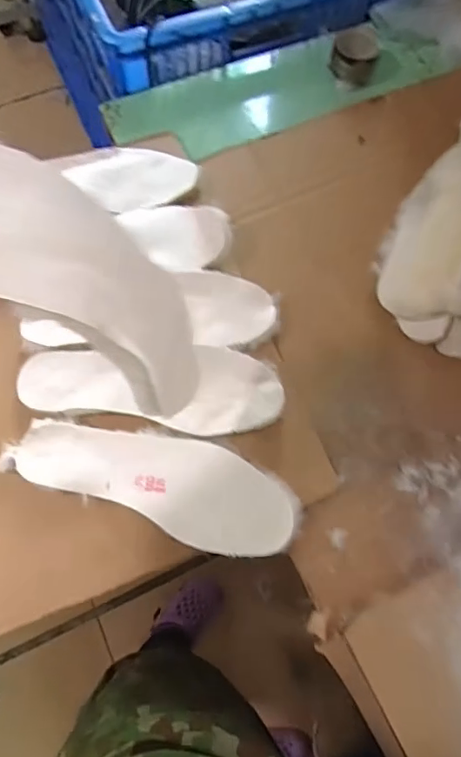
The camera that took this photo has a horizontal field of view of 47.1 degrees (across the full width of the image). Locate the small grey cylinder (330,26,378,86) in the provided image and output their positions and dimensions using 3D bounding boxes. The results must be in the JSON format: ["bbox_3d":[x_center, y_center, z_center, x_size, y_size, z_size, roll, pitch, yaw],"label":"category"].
[{"bbox_3d":[0.168,-0.438,0.720,0.062,0.040,0.066,14,69,3],"label":"small grey cylinder"}]

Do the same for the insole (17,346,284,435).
[{"bbox_3d":[-0.084,0.011,0.545,0.269,0.023,0.083,2,73,6],"label":"insole"}]

